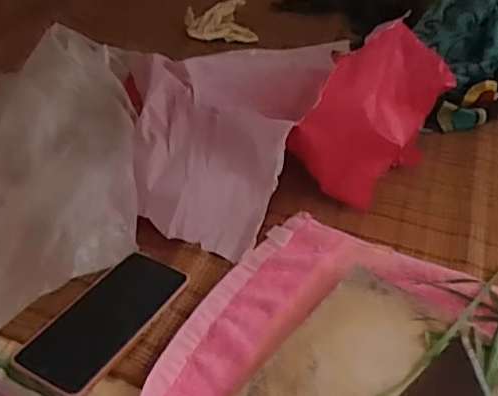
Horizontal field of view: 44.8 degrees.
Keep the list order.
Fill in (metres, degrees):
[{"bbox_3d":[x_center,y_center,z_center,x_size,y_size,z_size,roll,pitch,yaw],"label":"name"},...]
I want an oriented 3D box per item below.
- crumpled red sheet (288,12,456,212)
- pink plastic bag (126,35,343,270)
[{"bbox_3d":[0.156,-0.104,0.747,0.104,0.137,0.248,29,44,26],"label":"crumpled red sheet"},{"bbox_3d":[-0.030,-0.131,0.721,0.223,0.065,0.387,28,53,-2],"label":"pink plastic bag"}]

